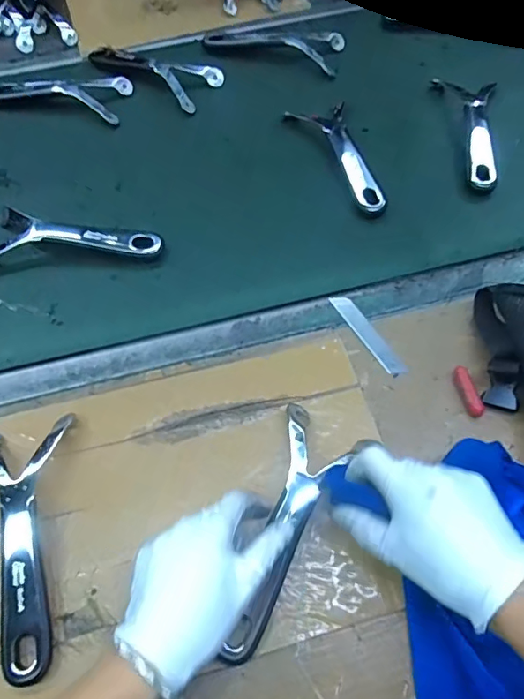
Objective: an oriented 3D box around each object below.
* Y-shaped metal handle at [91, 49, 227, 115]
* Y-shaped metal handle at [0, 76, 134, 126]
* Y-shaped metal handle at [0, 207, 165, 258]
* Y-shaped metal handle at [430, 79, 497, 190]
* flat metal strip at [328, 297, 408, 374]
[{"bbox_3d":[-0.150,-0.396,0.693,0.201,0.013,0.084,33,65,19],"label":"Y-shaped metal handle"},{"bbox_3d":[-0.281,-0.344,0.671,0.197,0.019,0.078,8,60,6],"label":"Y-shaped metal handle"},{"bbox_3d":[-0.205,-0.129,0.545,0.191,0.018,0.073,-1,59,0],"label":"Y-shaped metal handle"},{"bbox_3d":[0.257,-0.270,0.612,0.075,0.023,0.191,4,59,4],"label":"Y-shaped metal handle"},{"bbox_3d":[0.103,-0.016,0.489,0.019,0.004,0.103,-24,64,-20],"label":"flat metal strip"}]

